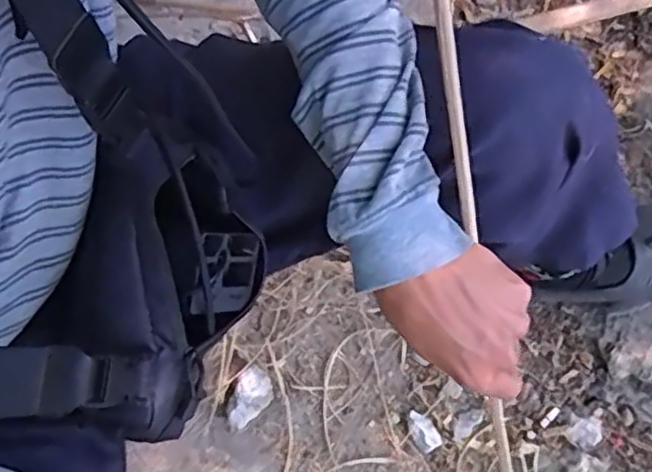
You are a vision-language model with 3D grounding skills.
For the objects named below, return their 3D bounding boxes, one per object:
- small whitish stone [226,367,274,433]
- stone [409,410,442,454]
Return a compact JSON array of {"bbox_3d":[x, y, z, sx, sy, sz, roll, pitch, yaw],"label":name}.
[{"bbox_3d":[-0.102,0.211,0.895,0.051,0.044,0.081,38,75,13],"label":"small whitish stone"},{"bbox_3d":[0.124,0.252,0.897,0.031,0.013,0.052,-28,72,-9],"label":"stone"}]

